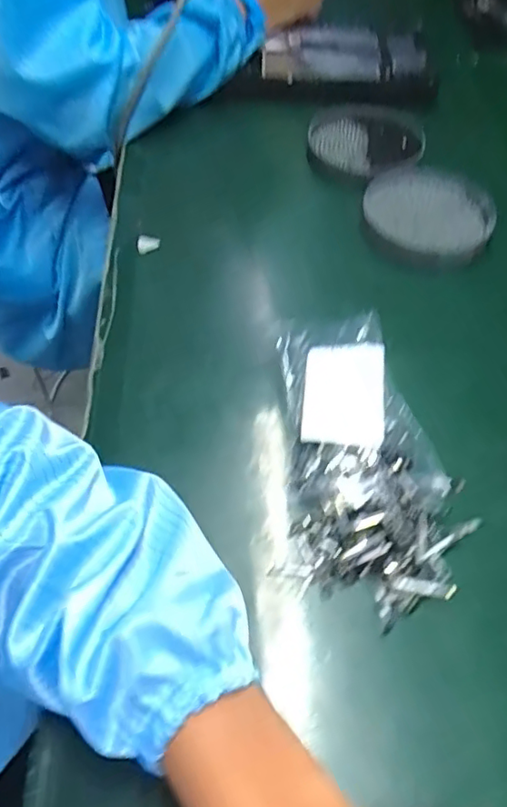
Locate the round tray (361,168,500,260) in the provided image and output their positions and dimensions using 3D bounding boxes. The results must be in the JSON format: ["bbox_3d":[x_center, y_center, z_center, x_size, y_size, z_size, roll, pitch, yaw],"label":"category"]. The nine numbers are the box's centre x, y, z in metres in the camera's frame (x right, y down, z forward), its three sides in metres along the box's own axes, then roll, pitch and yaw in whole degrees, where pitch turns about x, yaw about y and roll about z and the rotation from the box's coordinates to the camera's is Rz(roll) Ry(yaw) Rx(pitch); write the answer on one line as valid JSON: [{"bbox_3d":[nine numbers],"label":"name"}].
[{"bbox_3d":[0.158,-0.175,0.519,0.111,0.014,0.128,17,56,11],"label":"round tray"}]

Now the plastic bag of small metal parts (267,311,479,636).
[{"bbox_3d":[0.071,0.030,0.357,0.104,0.028,0.187,2,55,0],"label":"plastic bag of small metal parts"}]

